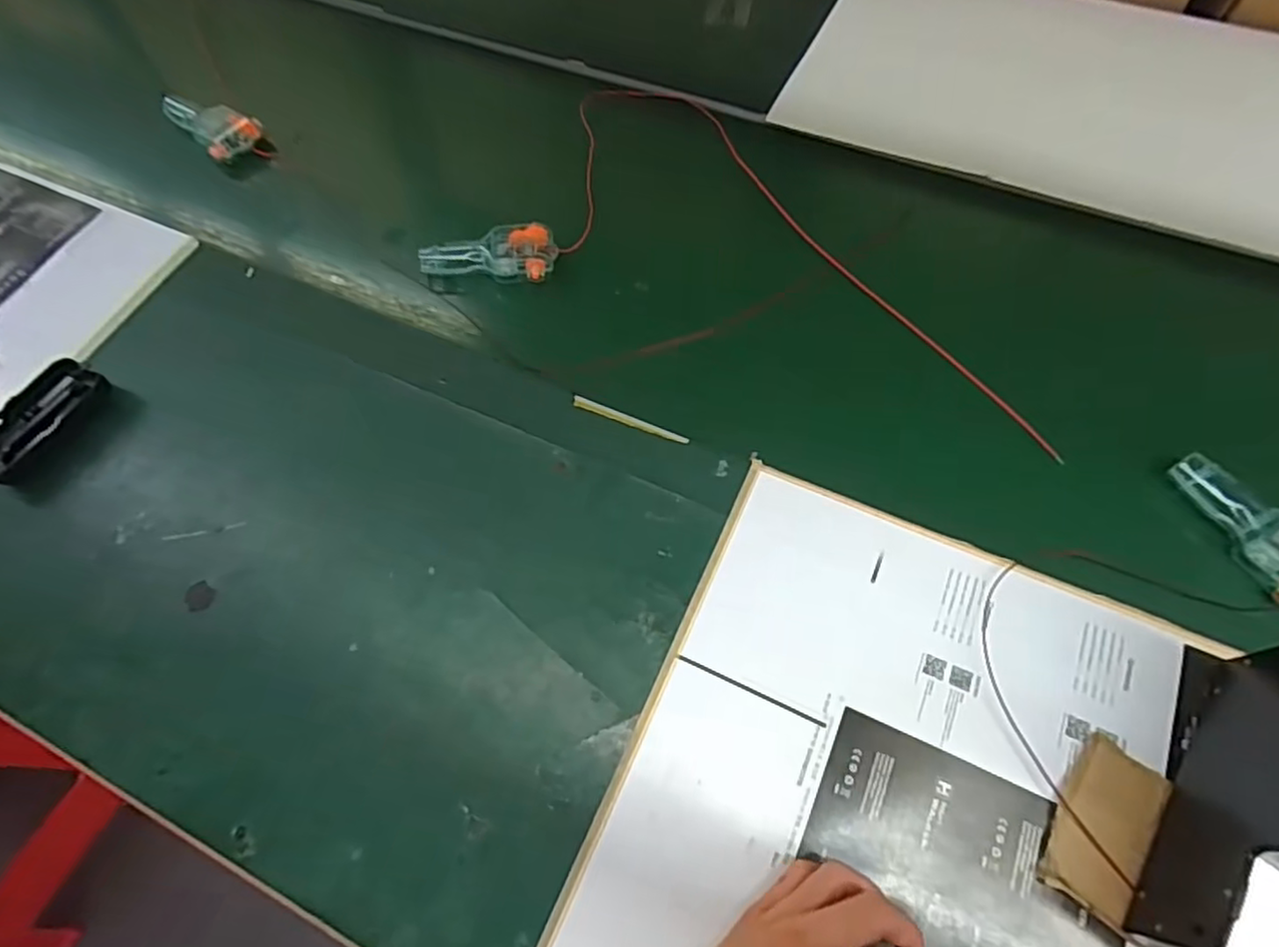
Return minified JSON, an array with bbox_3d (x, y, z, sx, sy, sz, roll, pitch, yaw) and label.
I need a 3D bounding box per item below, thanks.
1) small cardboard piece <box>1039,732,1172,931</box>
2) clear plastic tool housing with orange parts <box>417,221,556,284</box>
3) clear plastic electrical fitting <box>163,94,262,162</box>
[{"bbox_3d":[0.280,0.211,0.396,0.049,0.007,0.093,33,69,17],"label":"small cardboard piece"},{"bbox_3d":[-0.141,-0.210,0.622,0.123,0.021,0.061,2,64,3],"label":"clear plastic tool housing with orange parts"},{"bbox_3d":[-0.473,-0.393,0.720,0.128,0.023,0.062,39,71,19],"label":"clear plastic electrical fitting"}]

